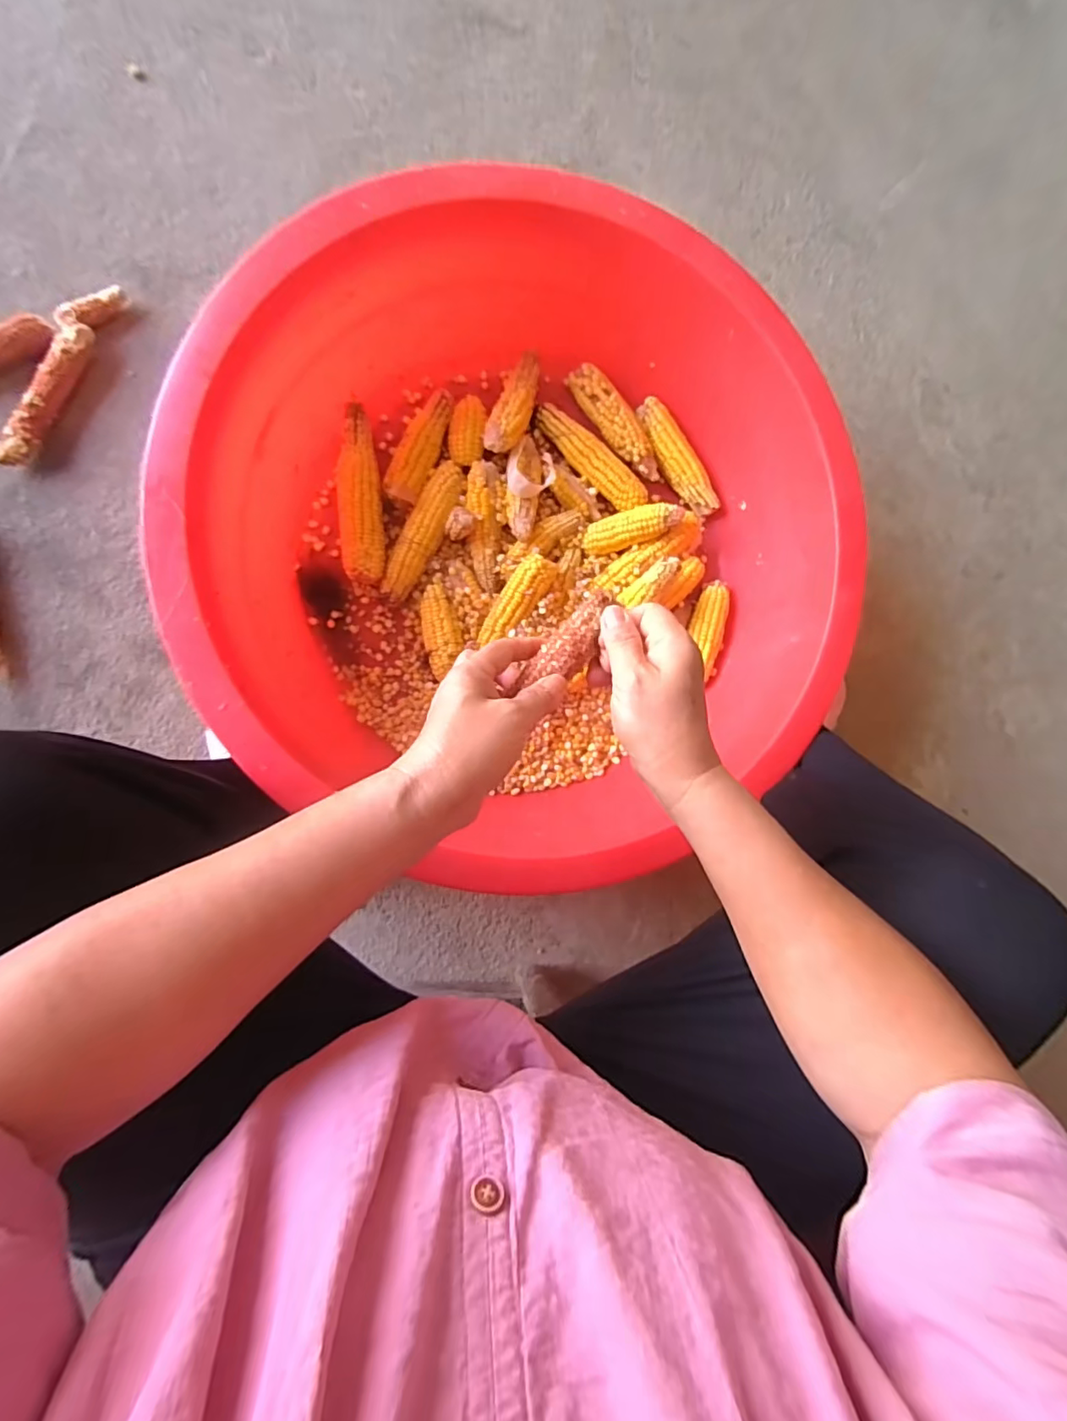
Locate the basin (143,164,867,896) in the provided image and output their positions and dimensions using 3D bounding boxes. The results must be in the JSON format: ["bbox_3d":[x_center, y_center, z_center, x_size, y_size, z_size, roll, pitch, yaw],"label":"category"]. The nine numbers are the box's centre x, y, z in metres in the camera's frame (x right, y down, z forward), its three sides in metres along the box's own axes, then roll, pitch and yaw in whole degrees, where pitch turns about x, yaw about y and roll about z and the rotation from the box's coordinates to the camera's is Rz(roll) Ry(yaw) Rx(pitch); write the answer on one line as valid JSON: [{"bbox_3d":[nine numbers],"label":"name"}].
[{"bbox_3d":[-0.011,-0.183,0.599,0.653,0.235,0.635,0,92,-7],"label":"basin"}]

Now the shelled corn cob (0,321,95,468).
[{"bbox_3d":[-0.544,-0.352,0.605,0.034,0.028,0.174,27,86,-9],"label":"shelled corn cob"}]

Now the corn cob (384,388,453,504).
[{"bbox_3d":[-0.133,-0.316,0.648,0.044,0.046,0.144,24,86,-10],"label":"corn cob"}]

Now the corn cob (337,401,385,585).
[{"bbox_3d":[-0.203,-0.248,0.630,0.050,0.042,0.198,-5,91,-10],"label":"corn cob"}]

